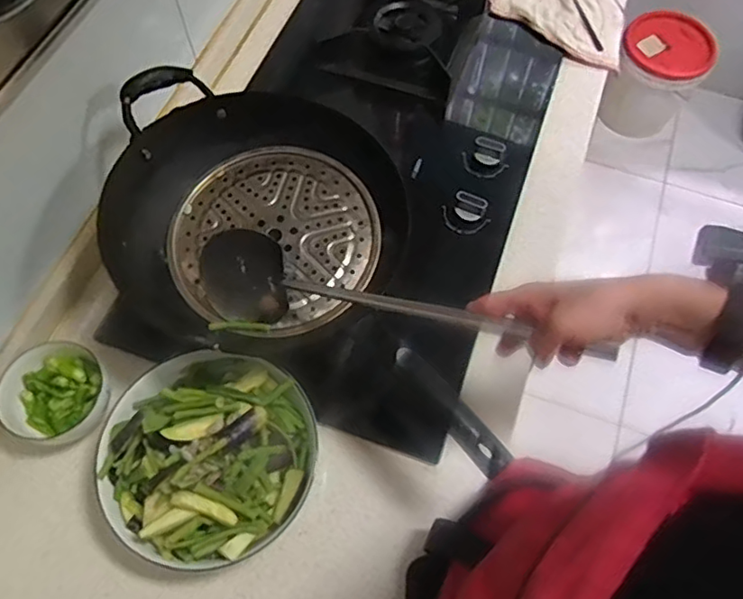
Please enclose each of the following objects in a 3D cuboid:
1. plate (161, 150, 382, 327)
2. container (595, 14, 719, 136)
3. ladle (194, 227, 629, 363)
[{"bbox_3d":[-0.113,-0.077,0.673,0.236,0.021,0.224,0,65,0],"label":"plate"},{"bbox_3d":[0.747,-0.584,1.558,0.212,0.280,0.192,28,67,11],"label":"container"},{"bbox_3d":[0.010,0.004,0.558,0.412,0.105,0.076,10,64,25],"label":"ladle"}]

